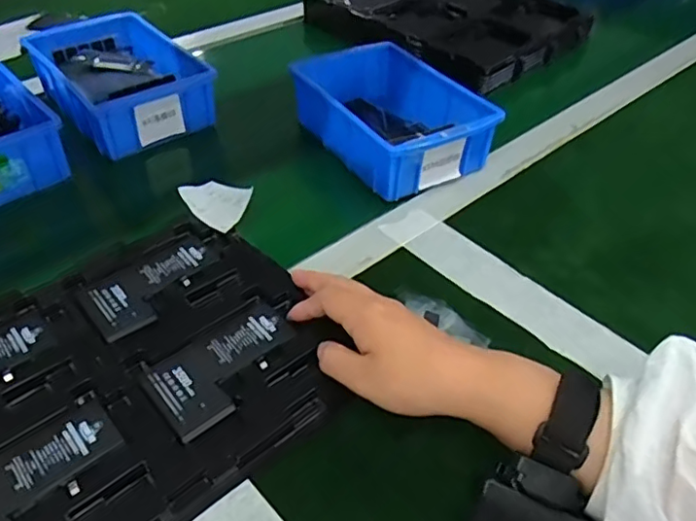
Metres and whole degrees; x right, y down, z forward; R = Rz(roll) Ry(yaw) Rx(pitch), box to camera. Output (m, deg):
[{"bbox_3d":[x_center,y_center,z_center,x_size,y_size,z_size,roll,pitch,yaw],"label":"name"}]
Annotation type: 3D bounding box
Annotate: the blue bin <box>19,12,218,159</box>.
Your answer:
[{"bbox_3d":[-0.247,-0.200,0.628,0.127,0.056,0.201,-30,52,-31],"label":"blue bin"}]

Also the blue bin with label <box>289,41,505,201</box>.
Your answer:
[{"bbox_3d":[0.039,-0.150,0.588,0.130,0.057,0.203,-21,48,-24],"label":"blue bin with label"}]

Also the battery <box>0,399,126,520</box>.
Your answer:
[{"bbox_3d":[-0.173,0.124,0.320,0.100,0.008,0.063,-30,55,-32],"label":"battery"}]

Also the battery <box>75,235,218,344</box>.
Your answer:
[{"bbox_3d":[-0.144,0.017,0.435,0.061,0.006,0.102,36,51,26],"label":"battery"}]

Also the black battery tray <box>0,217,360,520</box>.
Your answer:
[{"bbox_3d":[-0.148,0.072,0.378,0.260,0.026,0.221,-30,55,-32],"label":"black battery tray"}]

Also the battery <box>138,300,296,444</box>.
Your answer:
[{"bbox_3d":[-0.079,0.067,0.386,0.061,0.004,0.103,37,51,27],"label":"battery"}]

